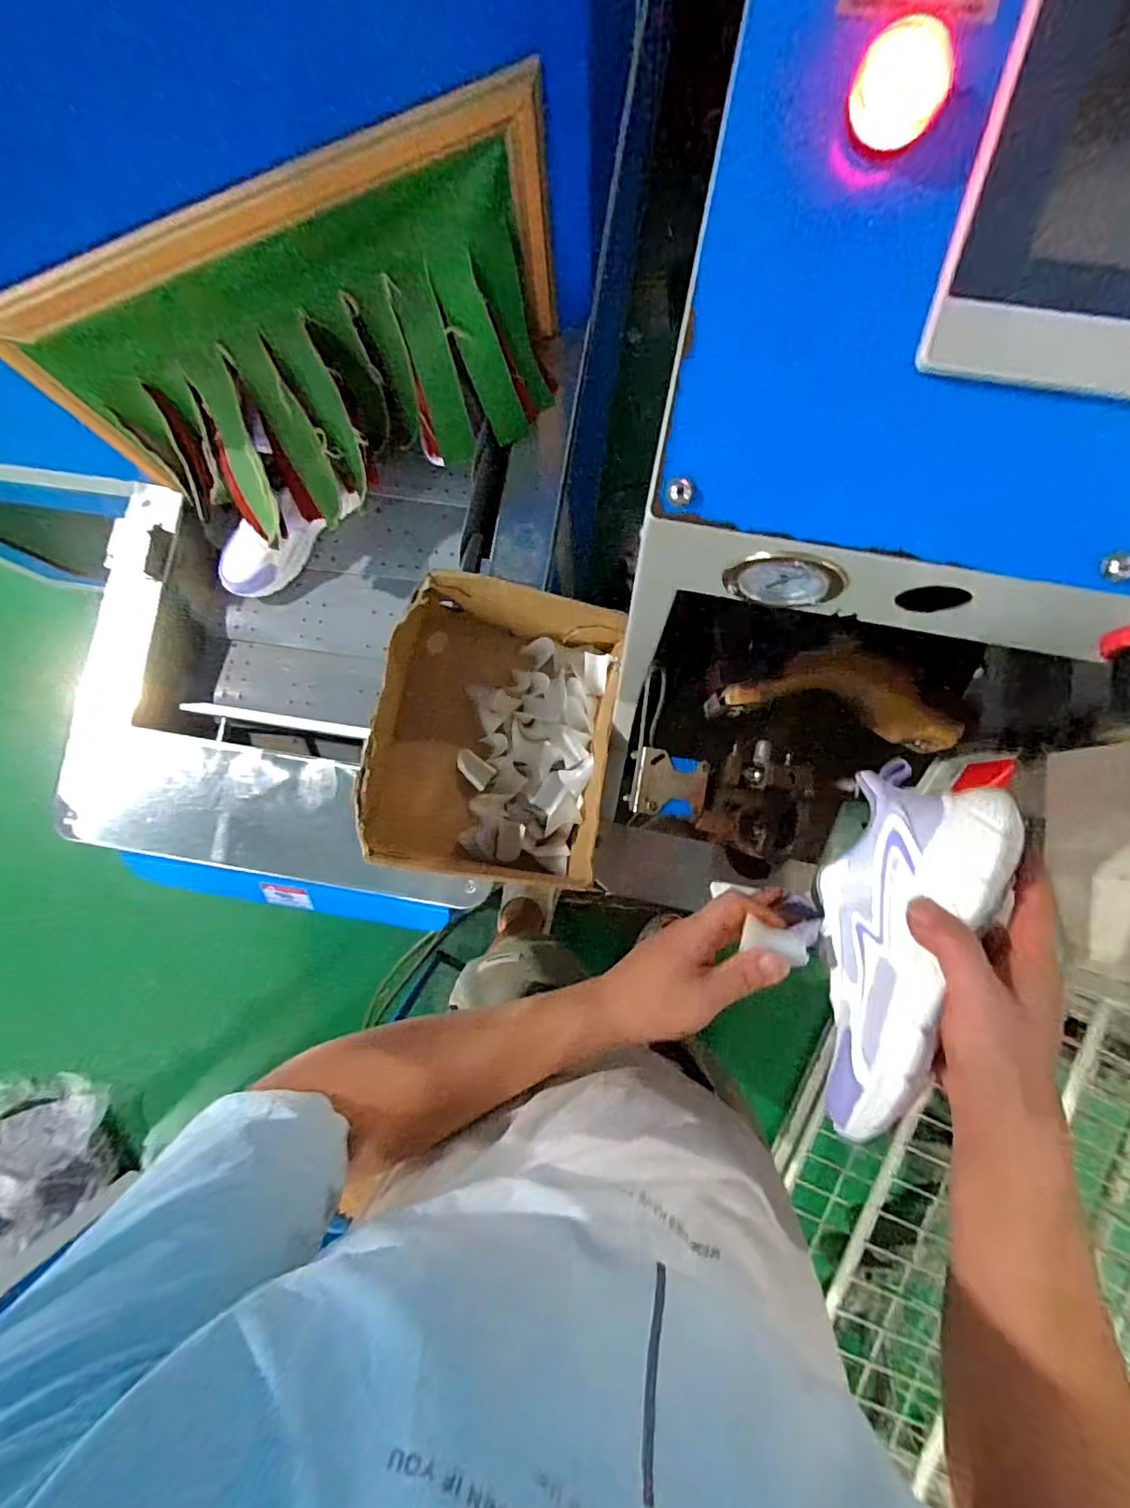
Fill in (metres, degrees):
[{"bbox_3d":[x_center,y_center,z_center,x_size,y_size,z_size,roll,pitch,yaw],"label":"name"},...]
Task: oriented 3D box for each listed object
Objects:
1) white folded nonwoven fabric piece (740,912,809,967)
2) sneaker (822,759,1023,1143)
[{"bbox_3d":[0.148,0.133,0.394,0.041,0.013,0.023,13,62,20],"label":"white folded nonwoven fabric piece"},{"bbox_3d":[0.247,0.138,0.392,0.092,0.102,0.239,25,80,-31],"label":"sneaker"}]

